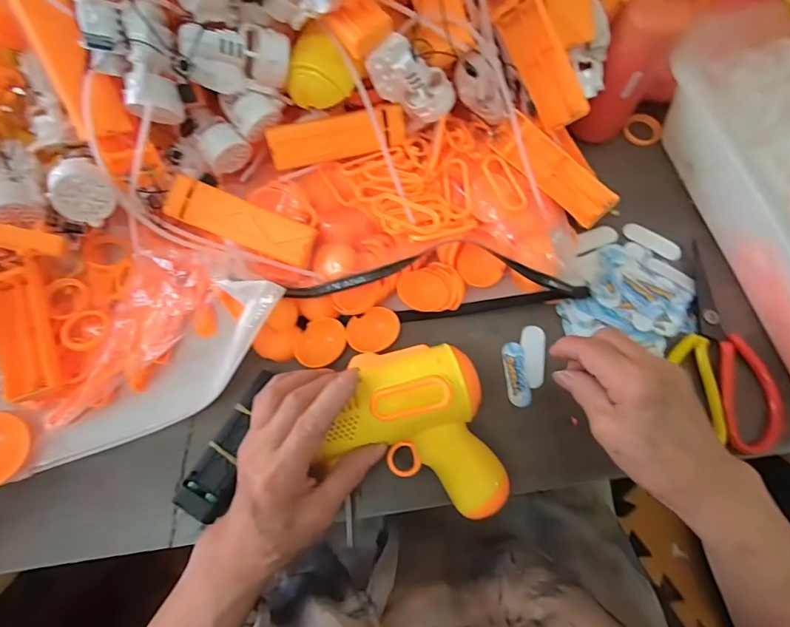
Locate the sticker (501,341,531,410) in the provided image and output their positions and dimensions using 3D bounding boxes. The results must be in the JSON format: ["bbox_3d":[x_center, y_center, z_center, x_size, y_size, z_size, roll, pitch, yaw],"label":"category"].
[{"bbox_3d":[0.100,0.049,0.342,0.019,0.004,0.052,-4,72,-1],"label":"sticker"}]

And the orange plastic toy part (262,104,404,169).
[{"bbox_3d":[-0.047,-0.145,0.346,0.109,0.034,0.017,-13,32,-5],"label":"orange plastic toy part"}]

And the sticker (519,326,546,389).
[{"bbox_3d":[0.114,0.035,0.347,0.020,0.004,0.052,7,72,3],"label":"sticker"}]

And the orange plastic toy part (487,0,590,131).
[{"bbox_3d":[0.112,-0.199,0.323,0.109,0.035,0.019,57,40,-14],"label":"orange plastic toy part"}]

